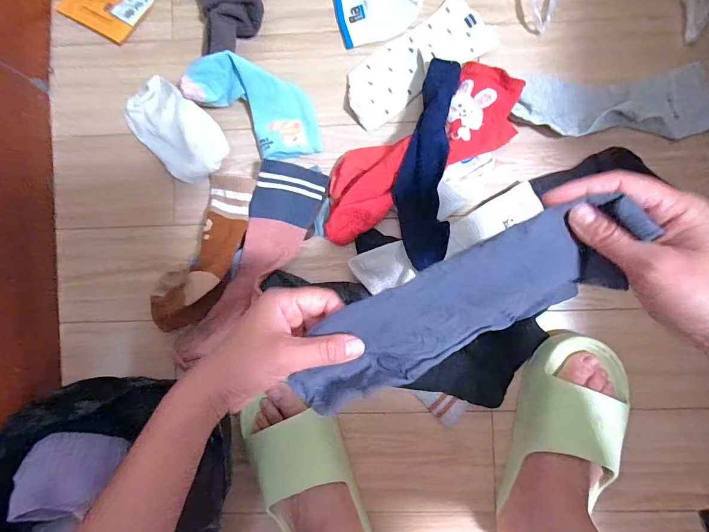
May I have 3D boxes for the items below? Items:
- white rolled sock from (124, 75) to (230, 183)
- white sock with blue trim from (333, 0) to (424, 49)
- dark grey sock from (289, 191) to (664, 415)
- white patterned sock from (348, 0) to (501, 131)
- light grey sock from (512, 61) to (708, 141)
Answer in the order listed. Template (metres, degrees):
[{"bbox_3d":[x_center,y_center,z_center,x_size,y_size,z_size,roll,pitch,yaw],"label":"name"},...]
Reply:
[{"bbox_3d":[-0.228,-0.171,0.473,0.144,0.043,0.085,42,91,3],"label":"white rolled sock"},{"bbox_3d":[0.027,-0.339,0.481,0.107,0.012,0.090,-24,88,2],"label":"white sock with blue trim"},{"bbox_3d":[0.074,0.031,0.281,0.258,0.041,0.075,-31,88,10],"label":"dark grey sock"},{"bbox_3d":[0.079,-0.260,0.475,0.198,0.014,0.085,-37,88,2],"label":"white patterned sock"},{"bbox_3d":[0.326,-0.202,0.458,0.242,0.019,0.085,-3,89,3],"label":"light grey sock"}]

